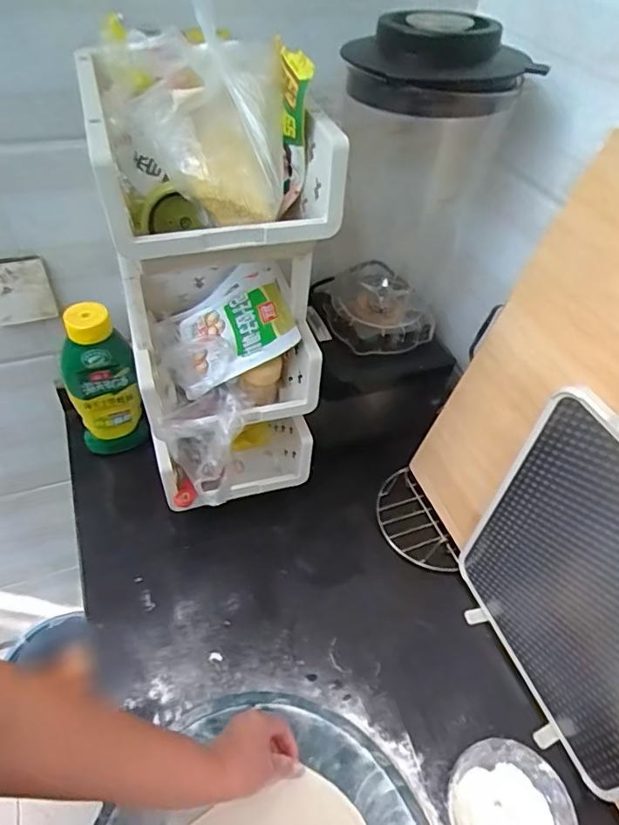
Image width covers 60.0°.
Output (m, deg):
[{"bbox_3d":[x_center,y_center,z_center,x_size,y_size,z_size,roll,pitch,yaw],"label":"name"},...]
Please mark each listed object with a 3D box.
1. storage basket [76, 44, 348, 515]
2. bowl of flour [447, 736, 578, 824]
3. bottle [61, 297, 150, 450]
[{"bbox_3d":[-0.107,-0.112,0.630,0.191,0.506,0.304,-10,49,-16],"label":"storage basket"},{"bbox_3d":[0.193,0.397,0.527,0.118,0.048,0.119,3,46,-4],"label":"bowl of flour"},{"bbox_3d":[-0.282,-0.036,0.734,0.090,0.233,0.049,-11,49,-17],"label":"bottle"}]

